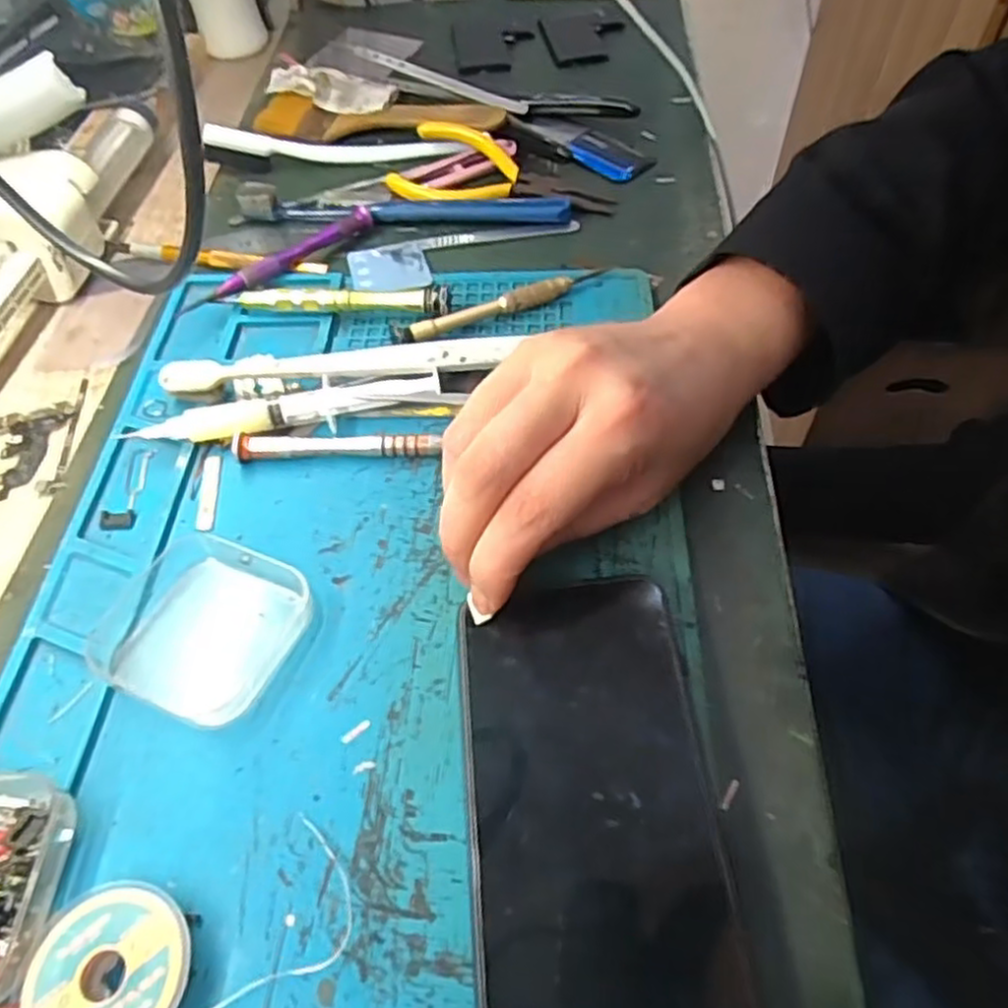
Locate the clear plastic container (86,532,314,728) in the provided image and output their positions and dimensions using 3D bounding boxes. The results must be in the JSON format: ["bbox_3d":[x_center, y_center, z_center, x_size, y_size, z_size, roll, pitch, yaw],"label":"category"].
[{"bbox_3d":[-0.111,0.041,0.267,0.069,0.015,0.067,20,59,16],"label":"clear plastic container"}]

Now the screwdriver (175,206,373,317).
[{"bbox_3d":[-0.116,-0.127,0.386,0.011,0.015,0.117,35,64,24],"label":"screwdriver"}]

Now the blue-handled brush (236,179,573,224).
[{"bbox_3d":[-0.057,-0.171,0.413,0.188,0.017,0.019,2,55,5],"label":"blue-handled brush"}]

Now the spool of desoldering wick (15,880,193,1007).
[{"bbox_3d":[-0.109,0.131,0.203,0.042,0.012,0.044,-1,55,2],"label":"spool of desoldering wick"}]

